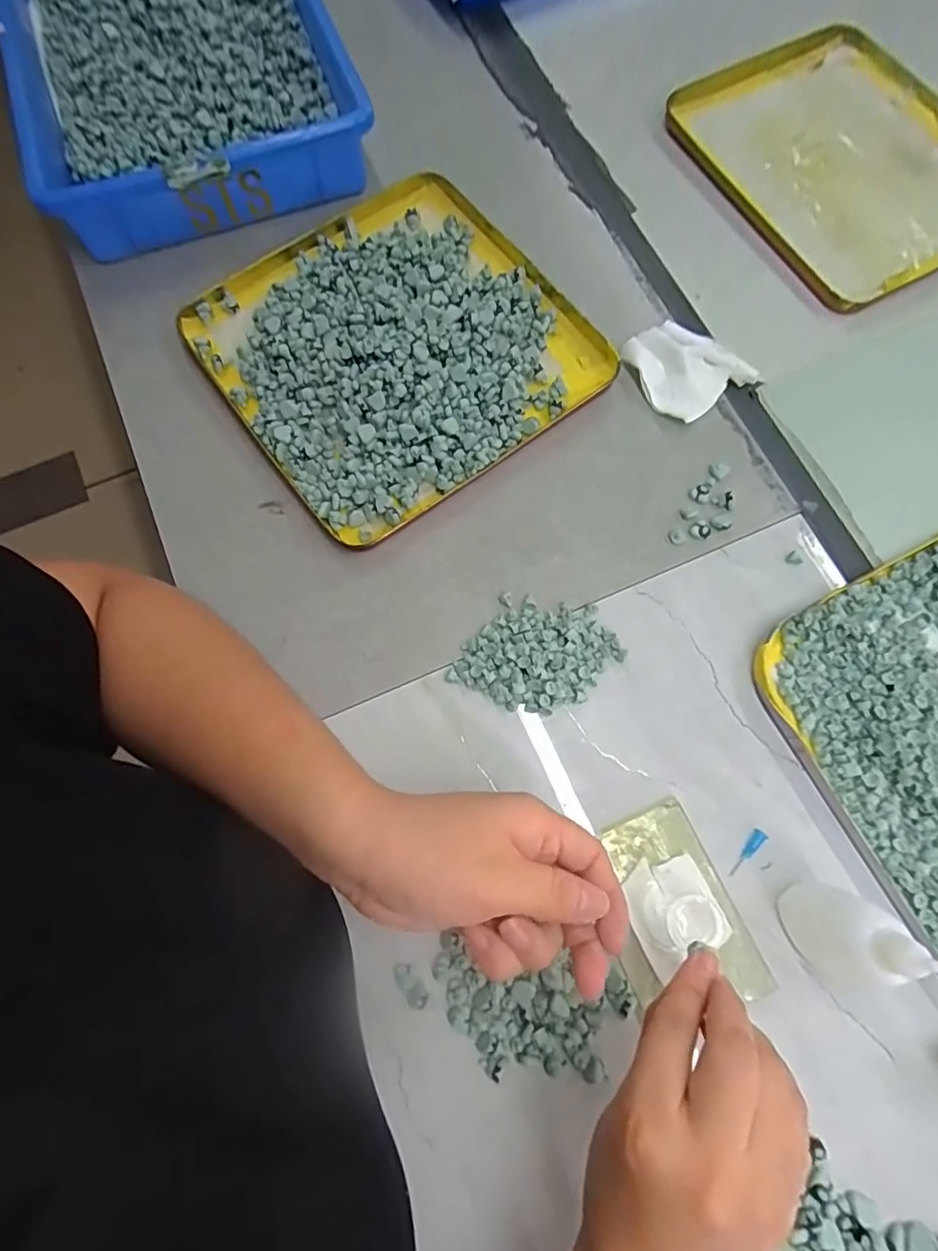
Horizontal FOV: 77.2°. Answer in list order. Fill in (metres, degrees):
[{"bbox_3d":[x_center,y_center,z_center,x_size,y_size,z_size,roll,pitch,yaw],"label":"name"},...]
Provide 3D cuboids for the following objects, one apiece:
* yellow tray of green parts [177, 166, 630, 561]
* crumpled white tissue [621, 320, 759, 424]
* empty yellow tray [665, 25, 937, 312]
[{"bbox_3d":[-0.051,-0.202,0.417,0.239,0.029,0.236,-34,76,-11],"label":"yellow tray of green parts"},{"bbox_3d":[0.152,-0.184,0.417,0.072,0.012,0.073,-34,76,-11],"label":"crumpled white tissue"},{"bbox_3d":[0.302,-0.372,0.468,0.203,0.018,0.238,-29,75,-10],"label":"empty yellow tray"}]

